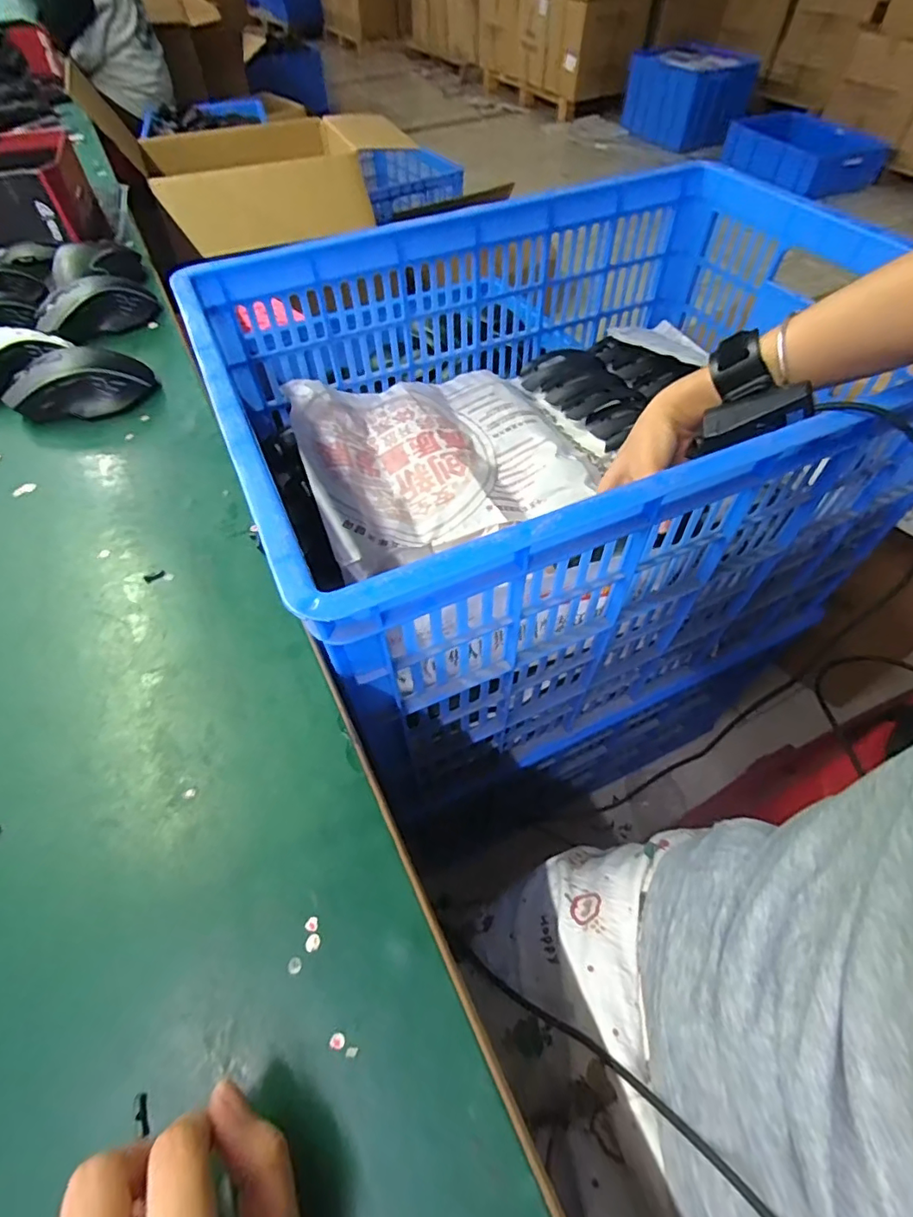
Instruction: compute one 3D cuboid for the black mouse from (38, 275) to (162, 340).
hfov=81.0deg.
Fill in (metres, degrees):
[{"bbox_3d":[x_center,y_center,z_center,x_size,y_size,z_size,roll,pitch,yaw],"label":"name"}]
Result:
[{"bbox_3d":[-0.376,-0.314,0.556,0.115,0.035,0.066,-35,62,-22],"label":"black mouse"}]

